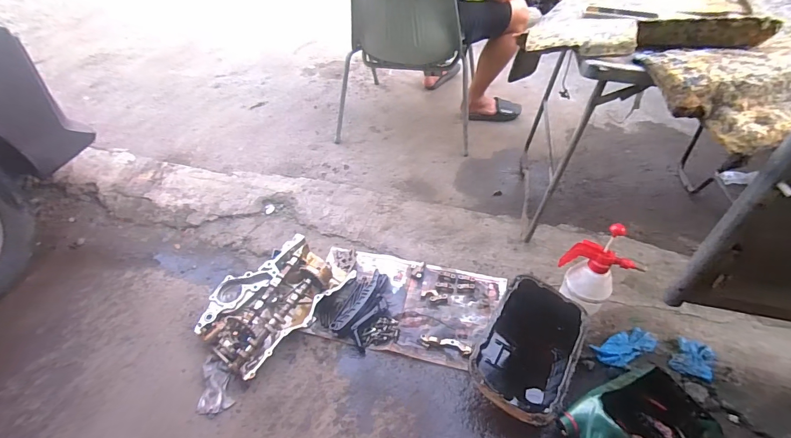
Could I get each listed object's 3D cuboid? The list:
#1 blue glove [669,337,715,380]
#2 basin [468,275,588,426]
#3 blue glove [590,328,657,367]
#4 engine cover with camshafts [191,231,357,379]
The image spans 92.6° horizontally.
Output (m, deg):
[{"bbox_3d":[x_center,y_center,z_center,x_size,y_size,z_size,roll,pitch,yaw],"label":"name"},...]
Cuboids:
[{"bbox_3d":[0.775,0.363,0.983,0.097,0.034,0.092,17,48,16],"label":"blue glove"},{"bbox_3d":[0.323,0.314,0.920,0.204,0.108,0.327,24,49,23],"label":"basin"},{"bbox_3d":[0.613,0.342,1.010,0.176,0.015,0.072,-16,48,-15],"label":"blue glove"},{"bbox_3d":[-0.344,0.214,1.073,0.278,0.119,0.404,34,54,29],"label":"engine cover with camshafts"}]

